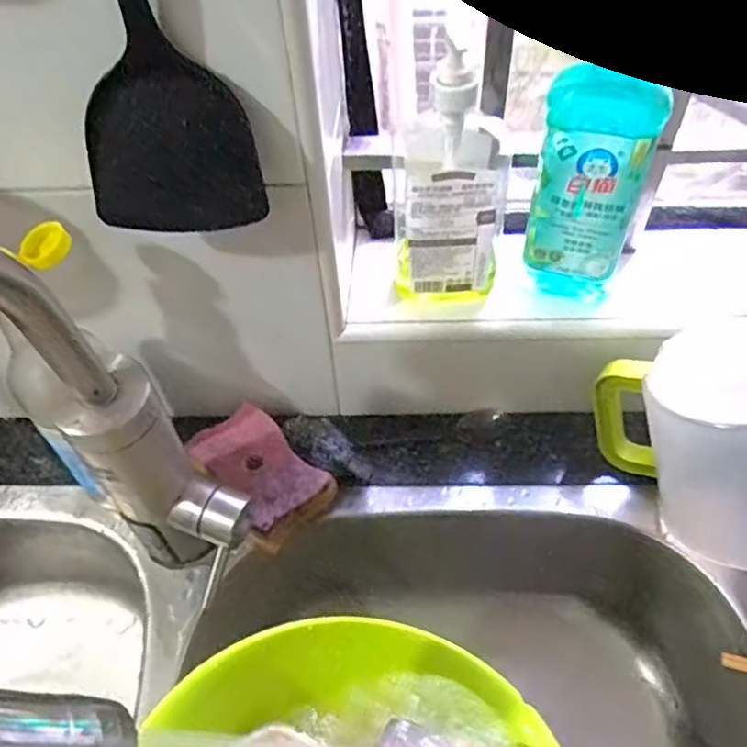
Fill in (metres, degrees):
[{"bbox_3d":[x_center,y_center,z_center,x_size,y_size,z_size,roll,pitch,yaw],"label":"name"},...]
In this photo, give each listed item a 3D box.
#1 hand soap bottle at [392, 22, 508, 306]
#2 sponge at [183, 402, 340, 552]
[{"bbox_3d":[0.056,-0.135,0.474,0.075,0.191,0.060,4,52,6],"label":"hand soap bottle"},{"bbox_3d":[-0.092,0.084,0.539,0.069,0.051,0.112,-37,59,-24],"label":"sponge"}]

